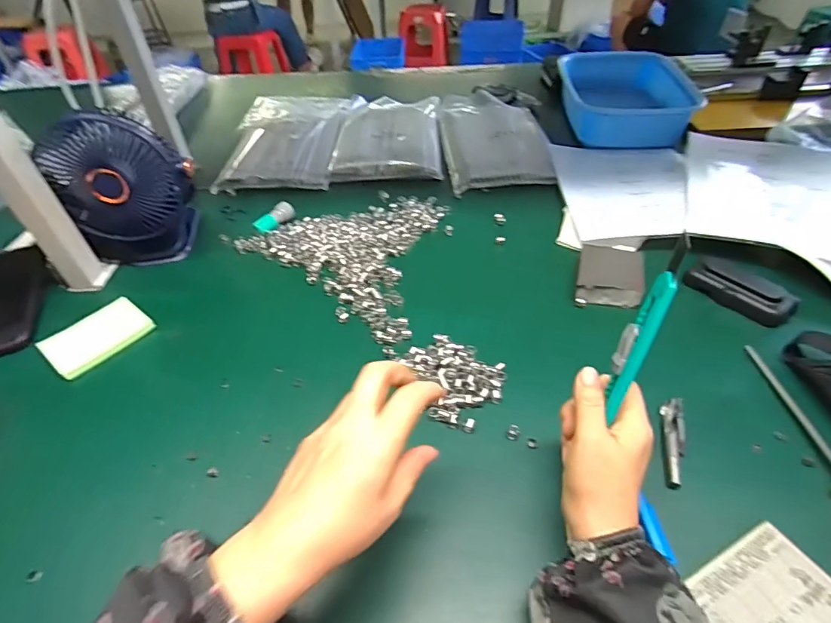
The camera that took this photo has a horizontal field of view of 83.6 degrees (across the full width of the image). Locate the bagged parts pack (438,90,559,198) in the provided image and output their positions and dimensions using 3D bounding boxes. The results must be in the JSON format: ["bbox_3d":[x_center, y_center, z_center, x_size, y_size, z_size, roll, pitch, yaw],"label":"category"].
[{"bbox_3d":[0.137,-0.316,0.826,0.177,0.020,0.344,-3,45,-1],"label":"bagged parts pack"}]

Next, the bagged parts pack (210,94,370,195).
[{"bbox_3d":[-0.226,-0.314,0.840,0.198,0.030,0.335,2,45,4],"label":"bagged parts pack"}]

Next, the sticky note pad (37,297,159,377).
[{"bbox_3d":[-0.343,0.026,0.504,0.067,0.014,0.097,29,53,28],"label":"sticky note pad"}]

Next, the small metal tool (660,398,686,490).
[{"bbox_3d":[0.217,0.107,0.389,0.017,0.008,0.087,12,46,13],"label":"small metal tool"}]

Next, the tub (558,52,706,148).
[{"bbox_3d":[0.381,-0.397,0.861,0.216,0.072,0.278,5,45,7],"label":"tub"}]

